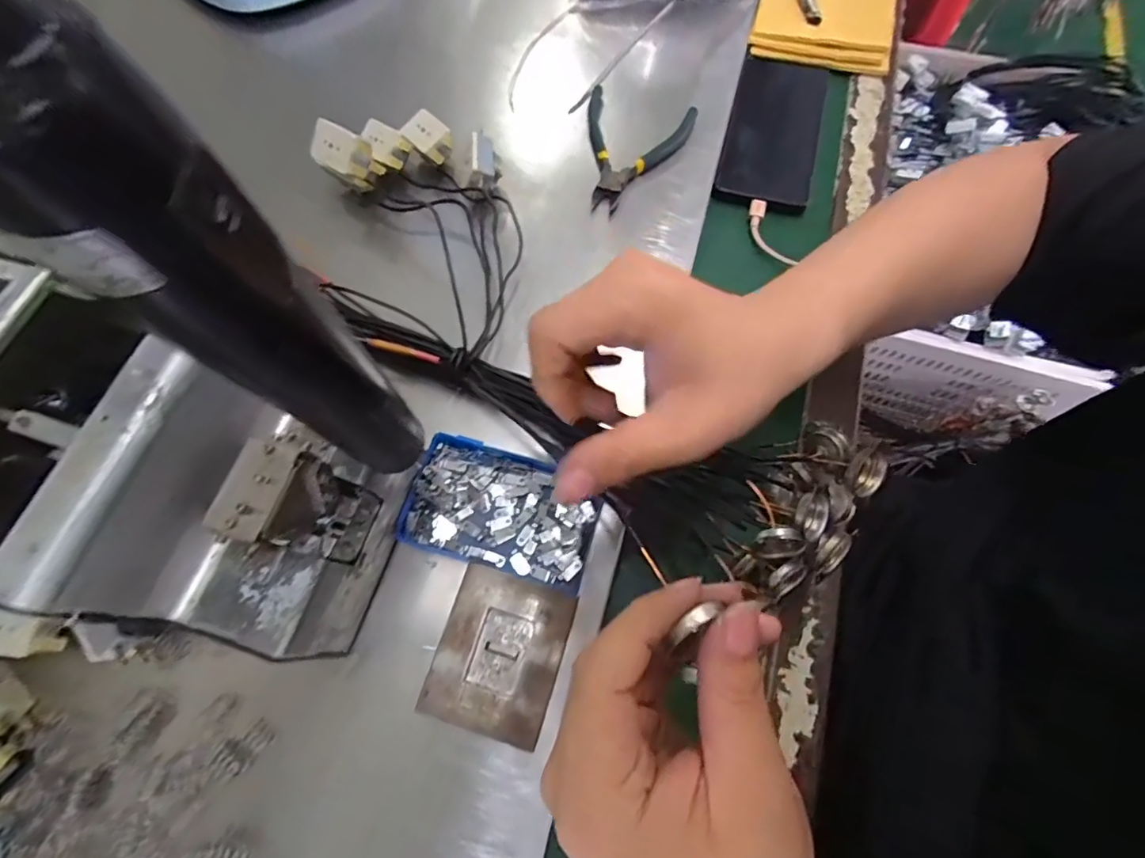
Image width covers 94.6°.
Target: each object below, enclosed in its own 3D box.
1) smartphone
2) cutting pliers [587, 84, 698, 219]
[{"bbox_3d":[0.176,-0.264,0.459,0.076,0.011,0.172,15,70,5],"label":"smartphone"},{"bbox_3d":[0.044,-0.223,0.423,0.088,0.011,0.119,17,71,6],"label":"cutting pliers"}]

